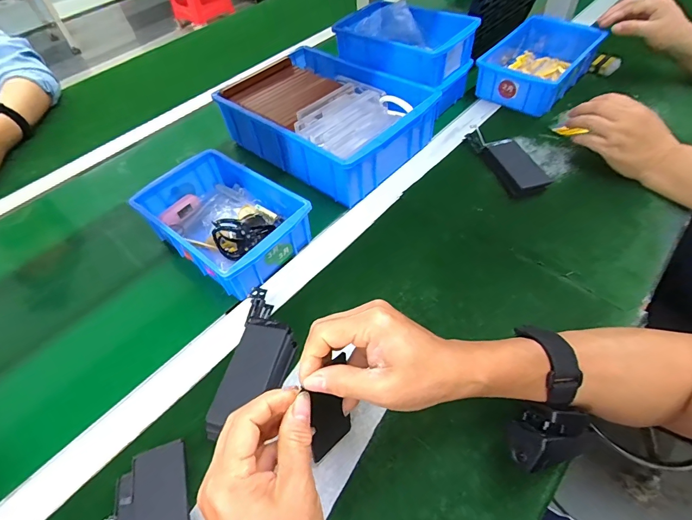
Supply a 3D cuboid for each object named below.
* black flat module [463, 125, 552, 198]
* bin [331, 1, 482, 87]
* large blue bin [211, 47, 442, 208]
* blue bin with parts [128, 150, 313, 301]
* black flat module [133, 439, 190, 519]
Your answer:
[{"bbox_3d":[0.231,-0.149,0.548,0.055,0.023,0.149,-17,52,-8],"label":"black flat module"},{"bbox_3d":[0.088,-0.349,0.598,0.142,0.069,0.194,-39,58,-23],"label":"bin"},{"bbox_3d":[-0.030,-0.220,0.584,0.291,0.082,0.207,33,61,27],"label":"large blue bin"},{"bbox_3d":[-0.156,-0.050,0.487,0.206,0.066,0.140,28,59,25],"label":"blue bin with parts"},{"bbox_3d":[-0.150,0.202,0.307,0.042,0.004,0.097,-14,53,-13],"label":"black flat module"}]

